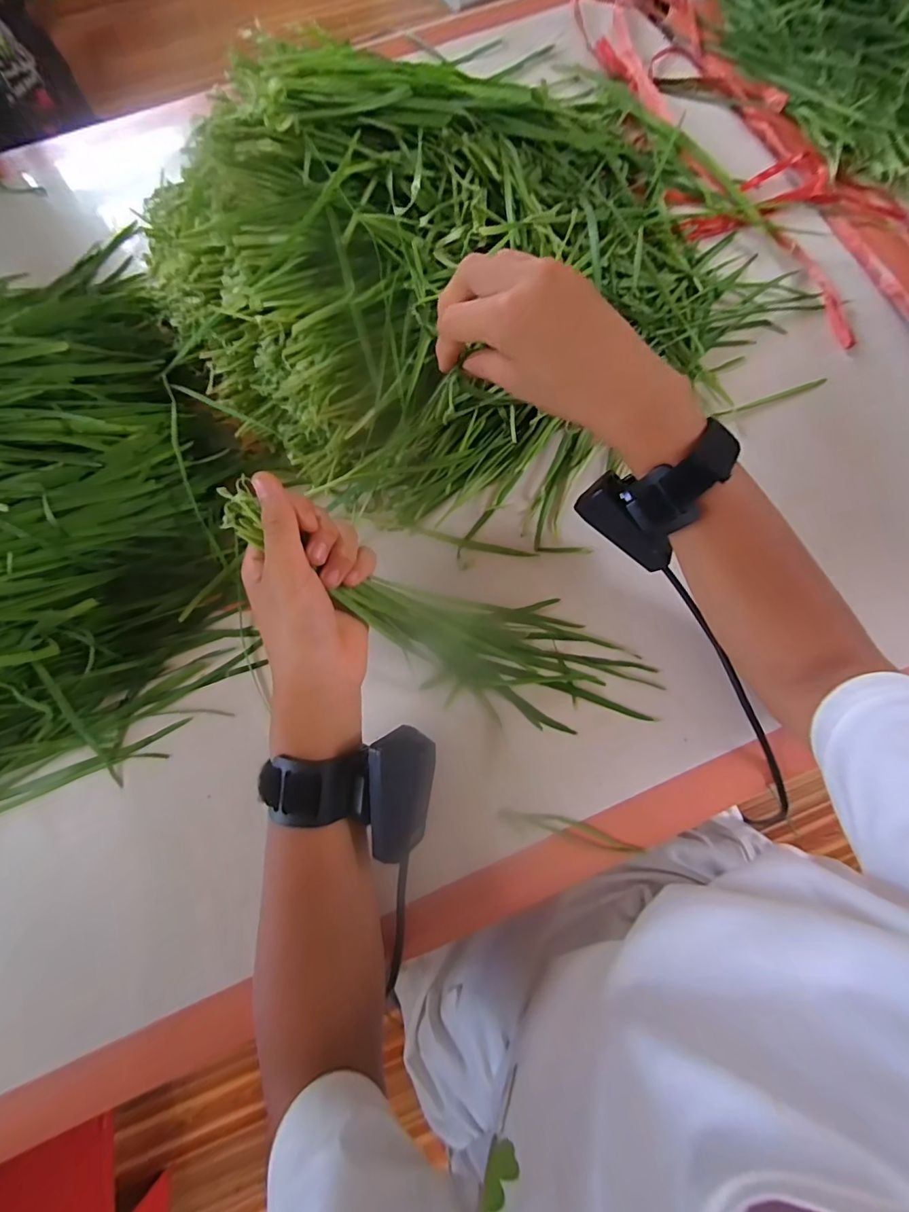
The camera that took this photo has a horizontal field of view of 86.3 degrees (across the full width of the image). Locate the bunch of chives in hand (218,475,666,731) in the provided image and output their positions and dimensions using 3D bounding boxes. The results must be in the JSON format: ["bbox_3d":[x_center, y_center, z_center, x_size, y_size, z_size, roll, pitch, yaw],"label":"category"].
[{"bbox_3d":[-0.004,0.015,0.320,0.297,0.038,0.072,22,78,-15],"label":"bunch of chives in hand"}]

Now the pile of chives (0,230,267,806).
[{"bbox_3d":[-0.325,-0.071,0.320,0.337,0.110,0.379,-35,79,-6],"label":"pile of chives"}]

